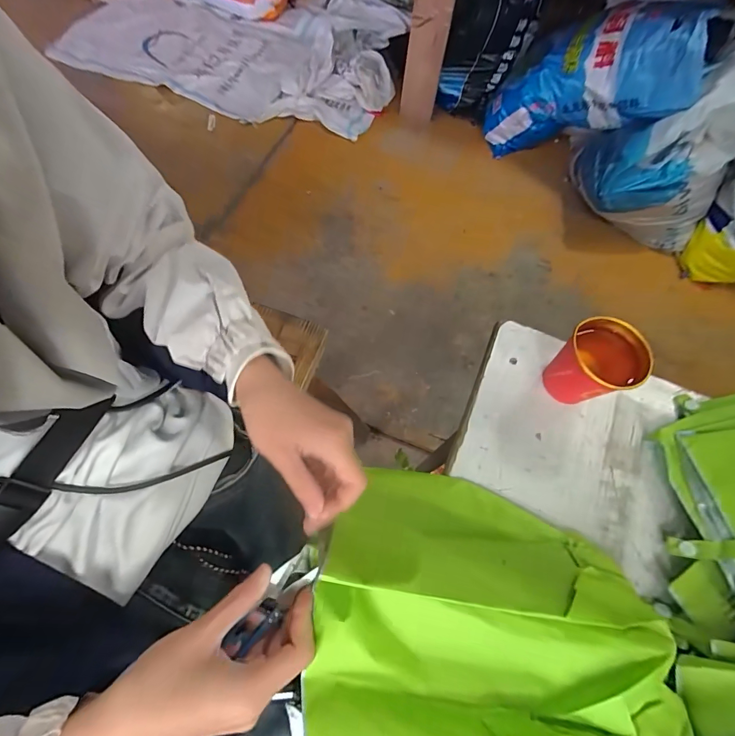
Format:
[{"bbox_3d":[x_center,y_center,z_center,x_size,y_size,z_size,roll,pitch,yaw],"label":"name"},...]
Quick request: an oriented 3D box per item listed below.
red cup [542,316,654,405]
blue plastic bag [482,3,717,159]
[{"bbox_3d":[0.231,-0.002,0.399,0.069,0.080,0.072,1,66,-2],"label":"red cup"},{"bbox_3d":[0.792,-1.049,1.414,0.290,0.317,0.734,-47,33,-15],"label":"blue plastic bag"}]

